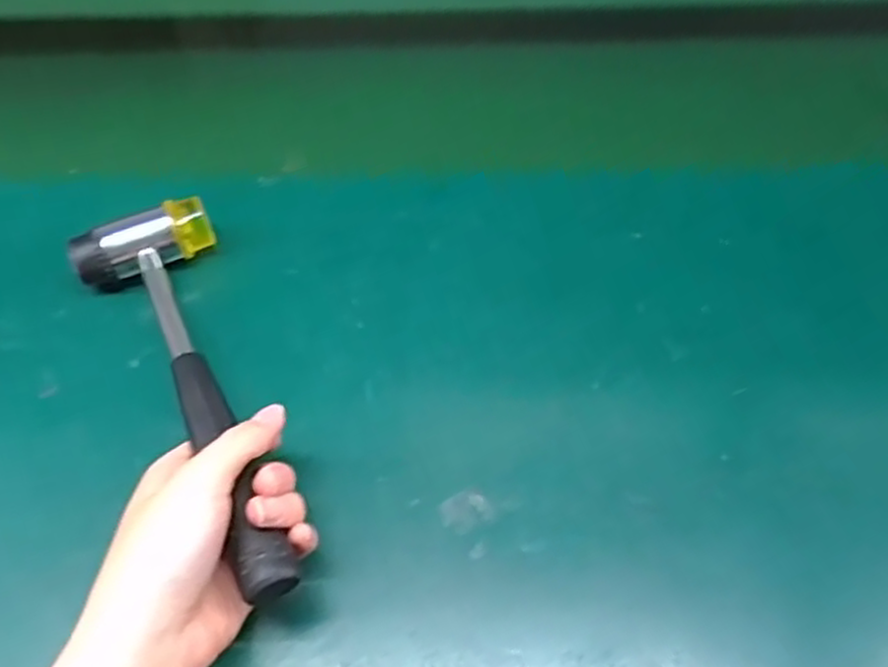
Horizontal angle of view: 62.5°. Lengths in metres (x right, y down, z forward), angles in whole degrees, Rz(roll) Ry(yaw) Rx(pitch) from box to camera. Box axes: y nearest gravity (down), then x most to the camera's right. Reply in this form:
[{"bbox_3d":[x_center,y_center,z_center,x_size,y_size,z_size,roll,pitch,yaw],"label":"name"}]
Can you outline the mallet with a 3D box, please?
[{"bbox_3d":[-0.124,0.022,0.367,0.075,0.035,0.248,-23,51,-16],"label":"mallet"}]

